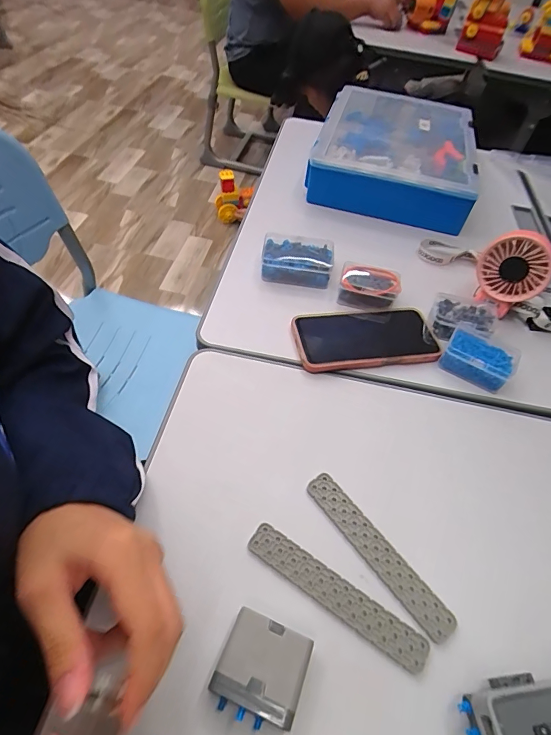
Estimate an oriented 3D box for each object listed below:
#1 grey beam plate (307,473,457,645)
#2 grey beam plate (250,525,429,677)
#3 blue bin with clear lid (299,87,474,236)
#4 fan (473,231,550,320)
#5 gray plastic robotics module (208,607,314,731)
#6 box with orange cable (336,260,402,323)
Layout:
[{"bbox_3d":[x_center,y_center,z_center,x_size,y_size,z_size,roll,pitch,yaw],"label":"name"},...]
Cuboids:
[{"bbox_3d":[0.083,0.150,0.341,0.025,0.004,0.148,-29,59,-26],"label":"grey beam plate"},{"bbox_3d":[0.045,0.173,0.317,0.148,0.004,0.027,29,54,17],"label":"grey beam plate"},{"bbox_3d":[0.215,-0.389,0.746,0.270,0.077,0.355,14,51,3],"label":"blue bin with clear lid"},{"bbox_3d":[0.288,-0.111,0.510,0.077,0.107,0.033,23,52,10],"label":"fan"},{"bbox_3d":[-0.009,0.201,0.275,0.055,0.023,0.054,20,51,10],"label":"gray plastic robotics module"},{"bbox_3d":[0.117,-0.100,0.527,0.074,0.040,0.052,21,52,11],"label":"box with orange cable"}]

